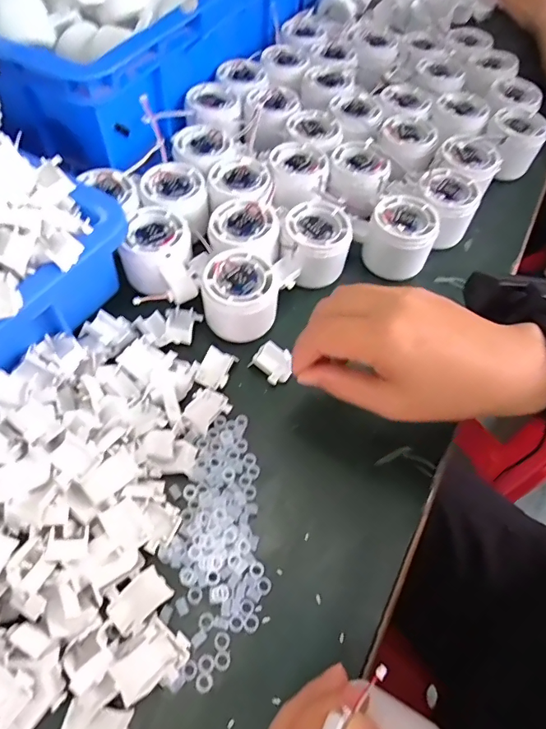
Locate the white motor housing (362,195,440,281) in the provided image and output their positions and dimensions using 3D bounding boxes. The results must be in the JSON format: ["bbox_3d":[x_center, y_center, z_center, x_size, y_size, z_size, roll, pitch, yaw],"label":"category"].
[{"bbox_3d":[0.111,-0.111,0.411,0.055,0.050,0.054,20,60,7],"label":"white motor housing"}]

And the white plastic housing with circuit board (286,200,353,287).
[{"bbox_3d":[0.036,-0.103,0.396,0.059,0.040,0.061,2,59,-4],"label":"white plastic housing with circuit board"}]

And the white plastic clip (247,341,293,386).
[{"bbox_3d":[0.000,-0.001,0.361,0.026,0.013,0.035,-38,69,-23],"label":"white plastic clip"}]

